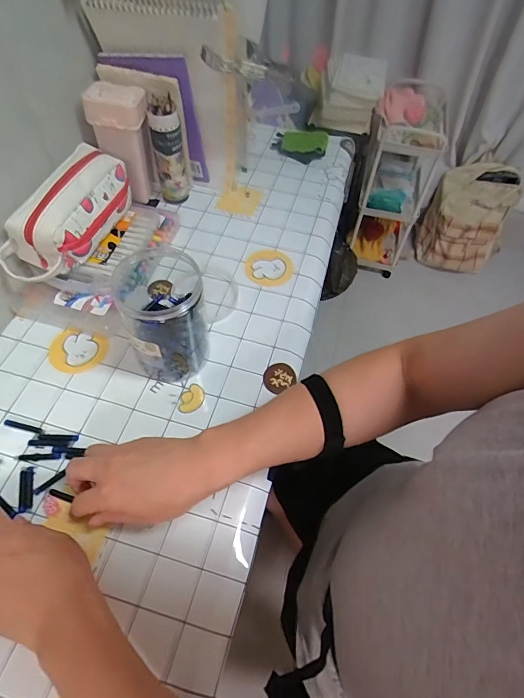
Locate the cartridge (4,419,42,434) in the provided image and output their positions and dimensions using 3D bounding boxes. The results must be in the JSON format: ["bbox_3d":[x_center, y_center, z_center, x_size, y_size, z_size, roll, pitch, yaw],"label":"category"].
[{"bbox_3d":[-0.291,0.094,0.498,0.048,0.004,0.007,14,57,5],"label":"cartridge"}]

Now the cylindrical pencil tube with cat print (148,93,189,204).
[{"bbox_3d":[-0.153,-0.324,0.679,0.049,0.163,0.052,-8,58,-9],"label":"cylindrical pencil tube with cat print"}]

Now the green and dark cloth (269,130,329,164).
[{"bbox_3d":[0.078,-0.415,0.829,0.108,0.046,0.056,7,57,0],"label":"green and dark cloth"}]

